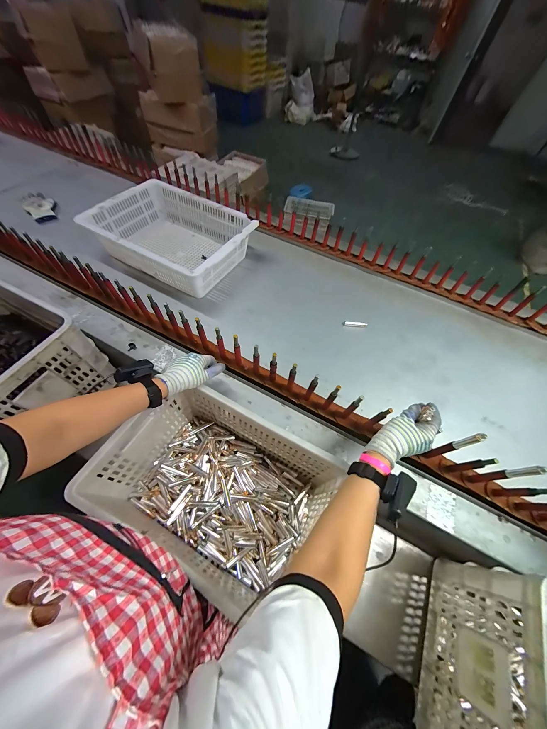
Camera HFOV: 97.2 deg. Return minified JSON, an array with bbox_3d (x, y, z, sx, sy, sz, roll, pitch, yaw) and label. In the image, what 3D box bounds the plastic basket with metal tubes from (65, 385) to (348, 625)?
[{"bbox_3d":[-0.131,0.277,0.567,0.418,0.265,0.299,26,62,15],"label":"plastic basket with metal tubes"}]

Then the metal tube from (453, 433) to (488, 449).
[{"bbox_3d":[0.380,0.149,0.468,0.011,0.071,0.014,-11,60,-7],"label":"metal tube"}]

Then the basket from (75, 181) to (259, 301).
[{"bbox_3d":[-0.347,-0.454,0.860,0.497,0.147,0.372,24,62,14],"label":"basket"}]

